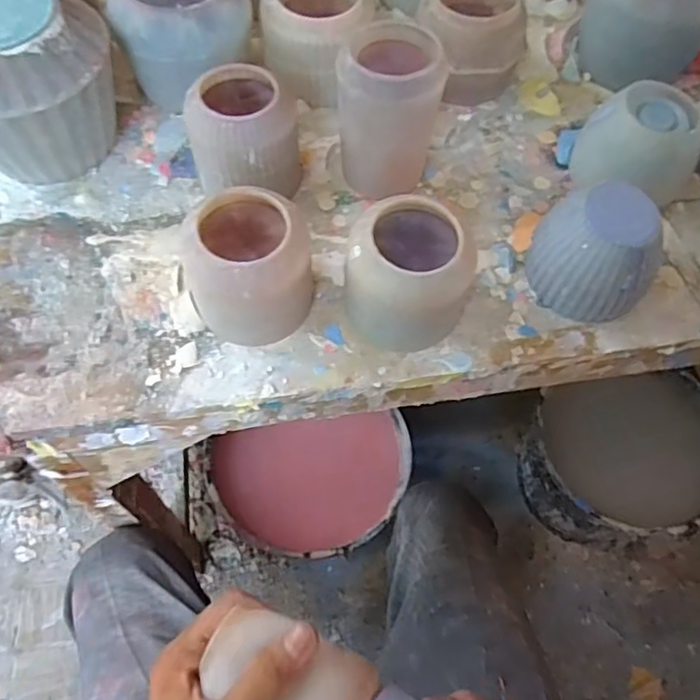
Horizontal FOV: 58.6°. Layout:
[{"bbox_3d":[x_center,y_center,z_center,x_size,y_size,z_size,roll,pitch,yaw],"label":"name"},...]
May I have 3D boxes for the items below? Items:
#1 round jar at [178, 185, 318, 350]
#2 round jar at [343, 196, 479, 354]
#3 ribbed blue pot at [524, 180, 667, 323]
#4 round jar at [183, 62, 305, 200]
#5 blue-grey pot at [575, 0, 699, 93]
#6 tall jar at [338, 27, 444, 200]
[{"bbox_3d":[-0.061,-0.046,0.389,0.073,0.079,0.070,1,63,-1],"label":"round jar"},{"bbox_3d":[0.037,-0.044,0.394,0.072,0.077,0.068,1,63,-1],"label":"round jar"},{"bbox_3d":[0.165,-0.066,0.414,0.086,0.063,0.073,29,65,13],"label":"ribbed blue pot"},{"bbox_3d":[-0.072,-0.146,0.434,0.073,0.069,0.069,1,63,-1],"label":"round jar"},{"bbox_3d":[0.242,-0.273,0.513,0.095,0.083,0.076,-7,63,-5],"label":"blue-grey pot"},{"bbox_3d":[0.026,-0.163,0.436,0.070,0.100,0.069,10,63,3],"label":"tall jar"}]

